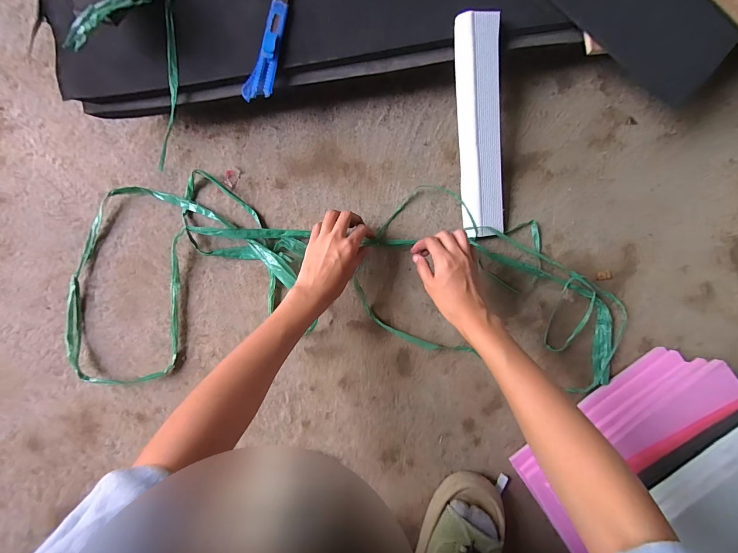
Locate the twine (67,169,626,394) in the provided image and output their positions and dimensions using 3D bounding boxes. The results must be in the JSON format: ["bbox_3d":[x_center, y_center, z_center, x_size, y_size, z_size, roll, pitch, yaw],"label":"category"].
[{"bbox_3d":[-0.009,0.021,0.471,0.778,0.031,0.317,7,88,-4],"label":"twine"}]

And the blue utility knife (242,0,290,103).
[{"bbox_3d":[-0.122,-0.300,0.418,0.032,0.011,0.166,16,87,-3],"label":"blue utility knife"}]

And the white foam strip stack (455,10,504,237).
[{"bbox_3d":[0.156,-0.204,0.458,0.056,0.018,0.278,-8,103,-4],"label":"white foam strip stack"}]

